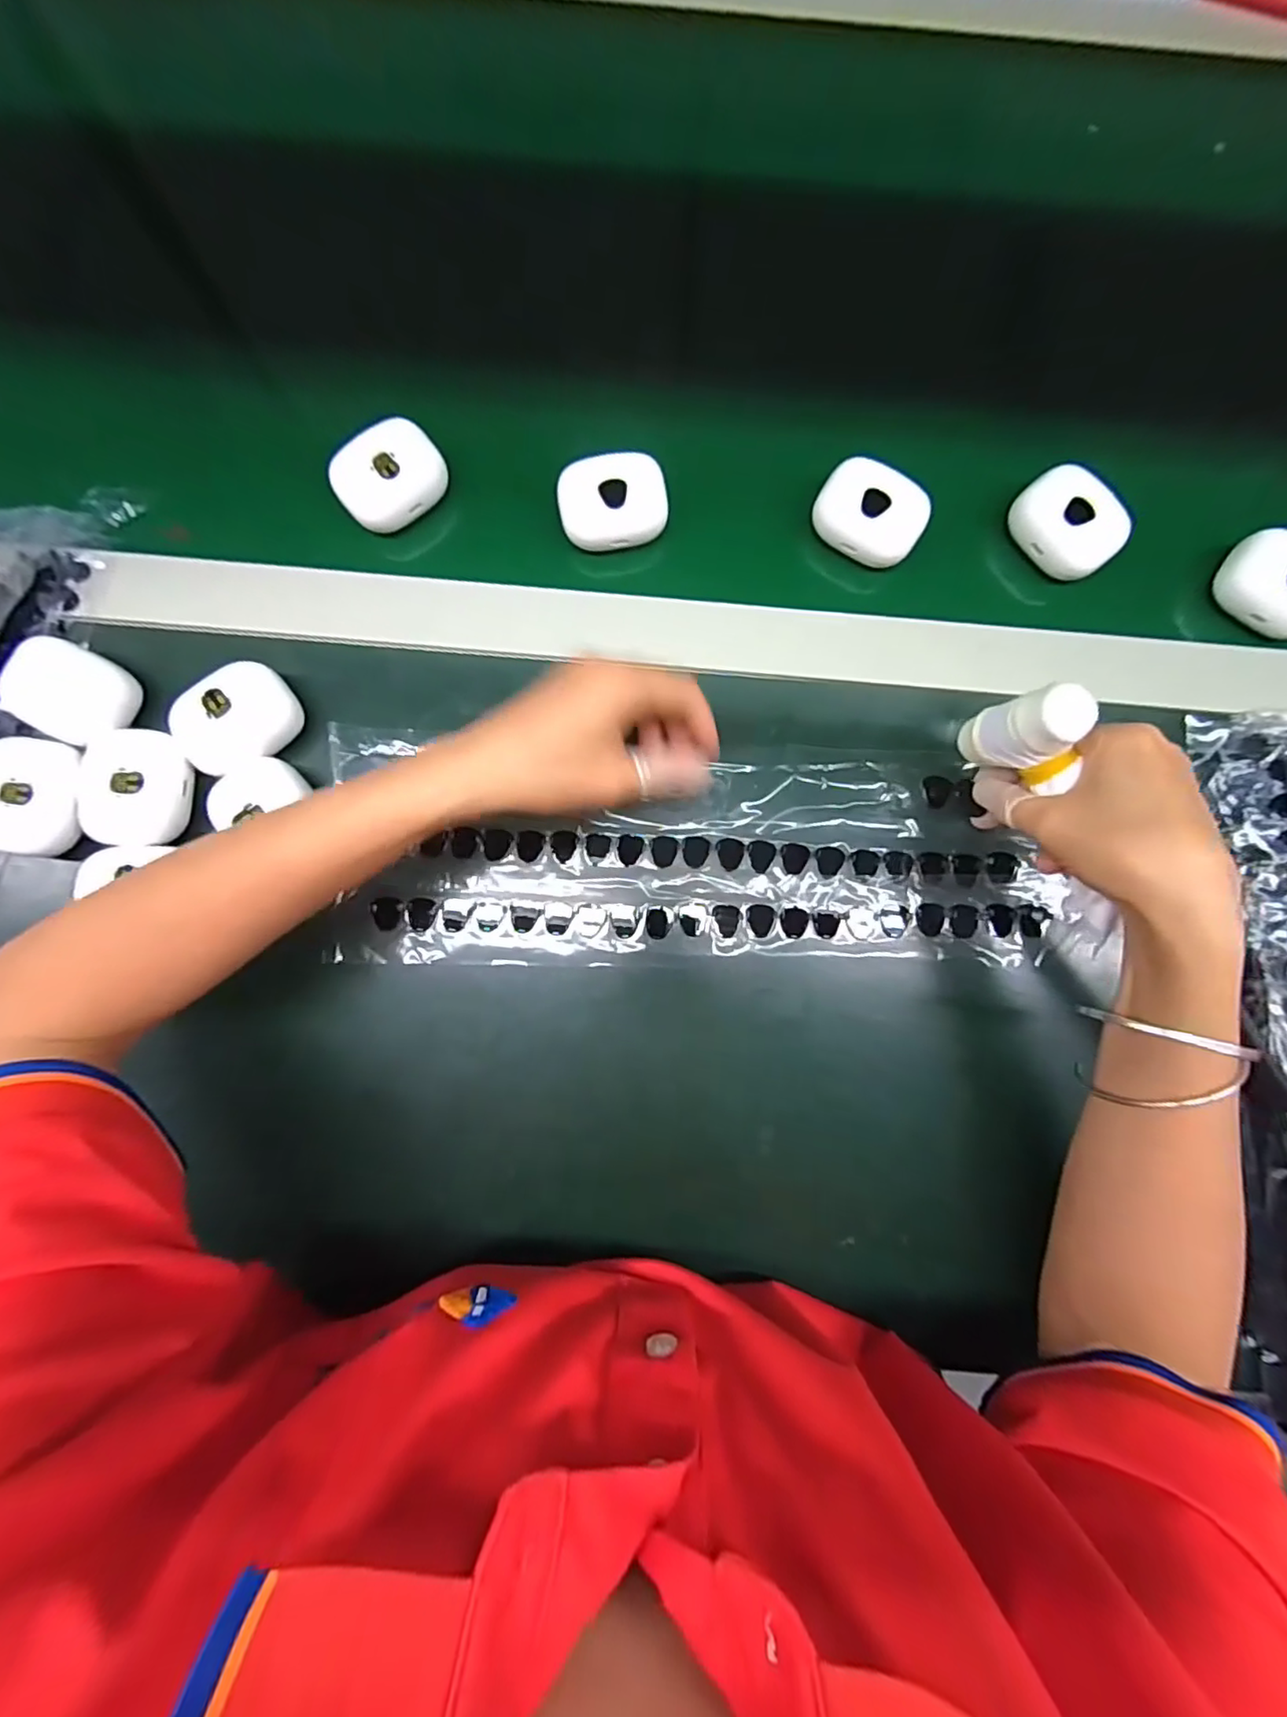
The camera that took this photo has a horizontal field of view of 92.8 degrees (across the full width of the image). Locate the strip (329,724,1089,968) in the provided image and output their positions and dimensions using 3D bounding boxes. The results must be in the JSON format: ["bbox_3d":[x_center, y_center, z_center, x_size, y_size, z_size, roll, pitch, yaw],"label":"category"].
[{"bbox_3d":[0.032,-0.005,0.333,0.382,0.011,0.123,-1,84,-1],"label":"strip"}]

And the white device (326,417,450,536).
[{"bbox_3d":[-0.142,-0.213,0.341,0.058,0.021,0.043,-38,86,-4],"label":"white device"}]

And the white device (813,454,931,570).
[{"bbox_3d":[0.127,-0.193,0.340,0.059,0.018,0.045,31,85,3],"label":"white device"}]

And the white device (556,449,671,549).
[{"bbox_3d":[-0.016,-0.198,0.339,0.058,0.017,0.042,-8,84,-1],"label":"white device"}]

